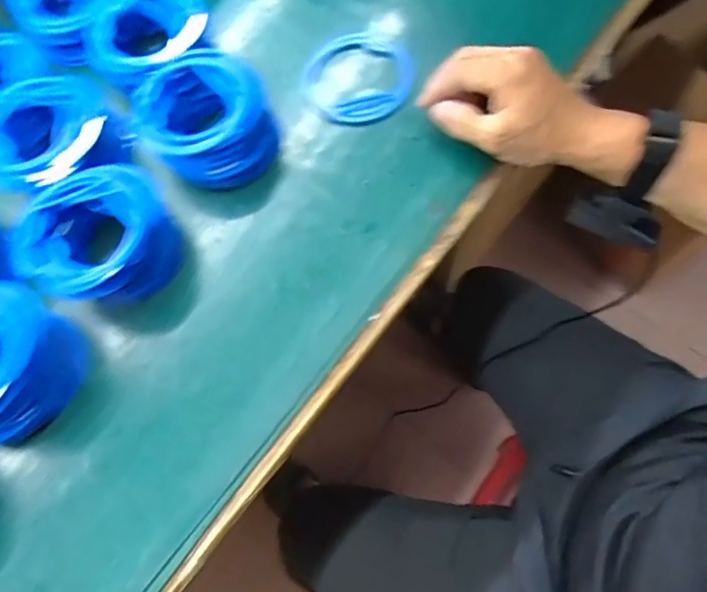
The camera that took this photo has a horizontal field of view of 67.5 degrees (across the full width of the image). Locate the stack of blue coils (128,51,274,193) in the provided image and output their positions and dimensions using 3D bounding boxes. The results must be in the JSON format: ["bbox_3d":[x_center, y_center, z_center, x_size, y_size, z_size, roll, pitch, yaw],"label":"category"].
[{"bbox_3d":[-0.124,-0.150,0.447,0.111,0.047,0.108,-19,69,-2],"label":"stack of blue coils"}]

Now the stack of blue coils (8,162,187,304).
[{"bbox_3d":[-0.198,-0.047,0.421,0.106,0.059,0.112,13,71,10],"label":"stack of blue coils"}]

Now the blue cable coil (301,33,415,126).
[{"bbox_3d":[0.003,-0.198,0.480,0.098,0.008,0.096,-2,69,4],"label":"blue cable coil"}]

